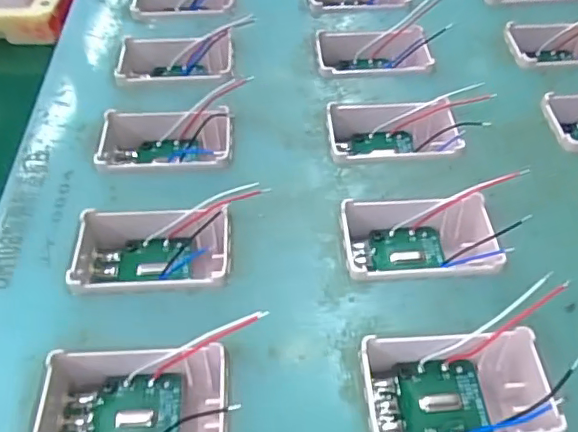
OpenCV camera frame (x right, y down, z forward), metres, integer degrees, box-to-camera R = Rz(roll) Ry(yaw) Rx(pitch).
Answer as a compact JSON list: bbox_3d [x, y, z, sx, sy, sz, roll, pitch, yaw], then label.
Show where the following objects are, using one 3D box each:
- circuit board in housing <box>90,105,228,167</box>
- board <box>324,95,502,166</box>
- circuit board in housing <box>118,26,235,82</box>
[{"bbox_3d":[-0.031,-0.016,0.137,0.033,0.014,0.019,-3,50,-3],"label":"circuit board in housing"},{"bbox_3d":[0.029,-0.018,0.138,0.037,0.013,0.020,-2,49,-2],"label":"board"},{"bbox_3d":[-0.031,-0.041,0.156,0.031,0.013,0.018,-6,50,-5],"label":"circuit board in housing"}]

